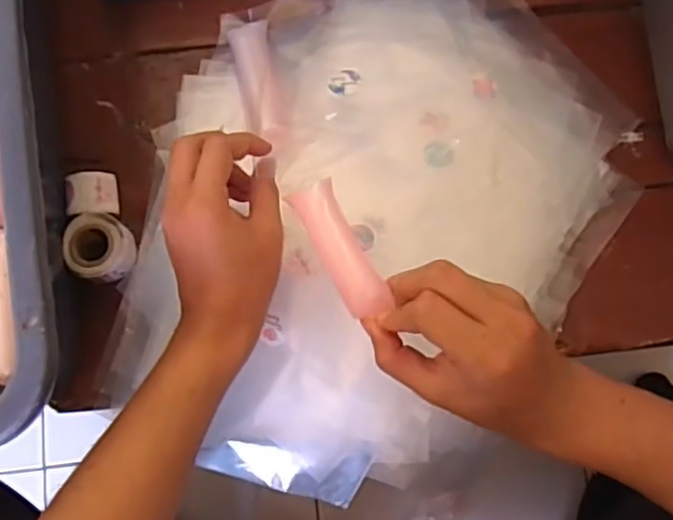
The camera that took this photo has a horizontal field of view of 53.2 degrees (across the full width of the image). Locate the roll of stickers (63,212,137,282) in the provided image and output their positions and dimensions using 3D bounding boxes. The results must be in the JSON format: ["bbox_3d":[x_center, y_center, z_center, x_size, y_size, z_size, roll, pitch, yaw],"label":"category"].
[{"bbox_3d":[-0.173,-0.009,0.490,0.044,0.027,0.045,0,78,0],"label":"roll of stickers"}]

